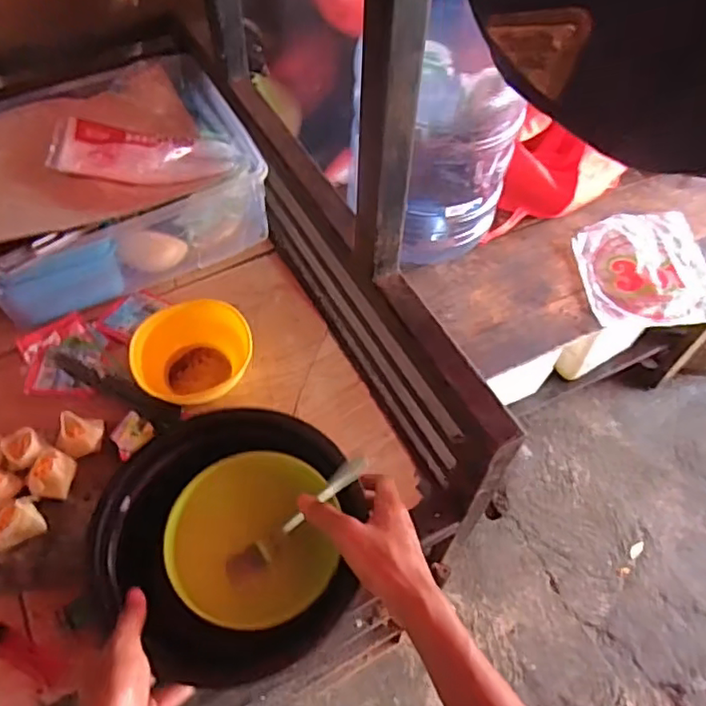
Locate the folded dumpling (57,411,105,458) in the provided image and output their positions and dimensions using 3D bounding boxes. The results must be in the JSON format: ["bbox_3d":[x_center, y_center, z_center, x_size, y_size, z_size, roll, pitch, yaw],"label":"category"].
[{"bbox_3d":[-0.285,0.084,0.640,0.042,0.028,0.042,-4,57,-6],"label":"folded dumpling"}]

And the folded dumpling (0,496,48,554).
[{"bbox_3d":[-0.321,0.162,0.592,0.046,0.031,0.032,-31,63,-22],"label":"folded dumpling"}]

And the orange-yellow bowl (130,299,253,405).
[{"bbox_3d":[-0.180,0.000,0.705,0.126,0.062,0.113,-21,60,-16],"label":"orange-yellow bowl"}]

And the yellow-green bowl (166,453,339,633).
[{"bbox_3d":[-0.089,0.166,0.559,0.146,0.081,0.145,2,56,-2],"label":"yellow-green bowl"}]

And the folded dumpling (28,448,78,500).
[{"bbox_3d":[-0.302,0.121,0.619,0.036,0.026,0.047,9,56,3],"label":"folded dumpling"}]

